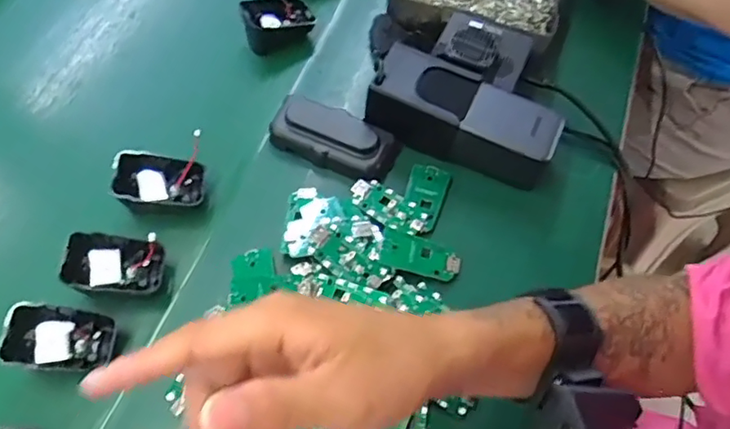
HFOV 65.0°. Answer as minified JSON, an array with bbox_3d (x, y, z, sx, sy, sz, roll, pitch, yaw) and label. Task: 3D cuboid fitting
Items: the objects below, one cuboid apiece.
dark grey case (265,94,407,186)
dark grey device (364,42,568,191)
[{"bbox_3d":[-0.026,-0.068,0.491,0.108,0.024,0.054,27,60,12],"label":"dark grey case"},{"bbox_3d":[0.082,-0.082,0.482,0.152,0.058,0.055,23,59,10],"label":"dark grey device"}]

